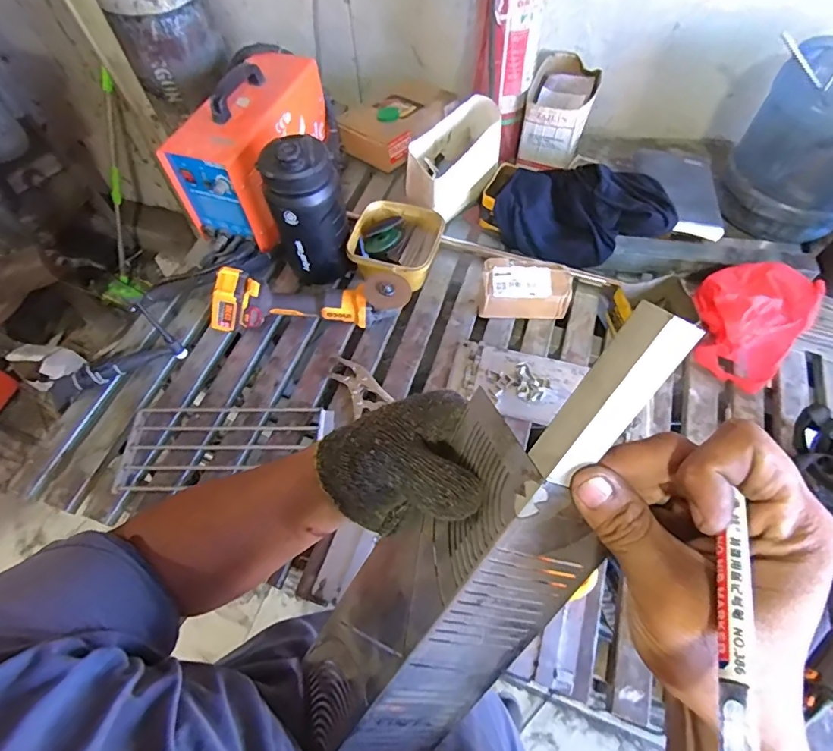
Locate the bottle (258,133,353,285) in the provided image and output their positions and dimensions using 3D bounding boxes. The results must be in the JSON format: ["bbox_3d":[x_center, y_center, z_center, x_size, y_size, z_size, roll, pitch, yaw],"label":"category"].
[{"bbox_3d":[-0.207,-0.310,0.922,0.130,0.291,0.135,-19,61,-9],"label":"bottle"}]

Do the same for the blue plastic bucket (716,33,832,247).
[{"bbox_3d":[0.805,-0.460,0.960,0.251,0.287,0.249,-1,59,1],"label":"blue plastic bucket"}]

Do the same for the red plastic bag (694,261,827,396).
[{"bbox_3d":[0.604,-0.104,0.873,0.177,0.117,0.188,35,66,20],"label":"red plastic bag"}]

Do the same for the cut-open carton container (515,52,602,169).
[{"bbox_3d":[0.343,-0.635,1.153,0.147,0.146,0.219,18,62,12],"label":"cut-open carton container"}]

